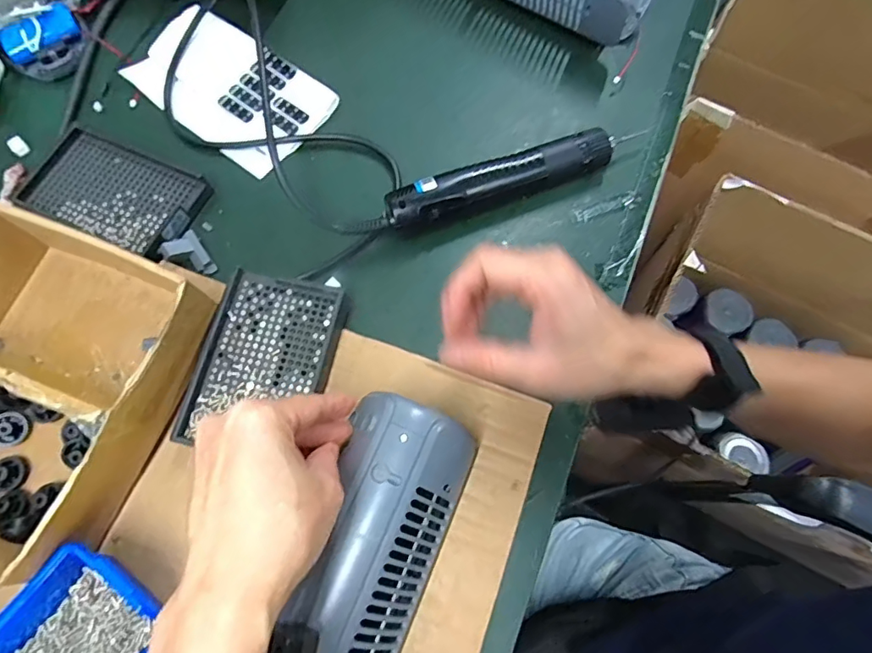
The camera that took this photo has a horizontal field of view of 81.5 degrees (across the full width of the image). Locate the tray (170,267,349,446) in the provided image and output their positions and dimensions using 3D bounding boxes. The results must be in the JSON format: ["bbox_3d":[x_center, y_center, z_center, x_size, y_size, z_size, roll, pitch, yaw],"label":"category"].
[{"bbox_3d":[-0.125,0.022,0.377,0.091,0.017,0.138,14,71,4],"label":"tray"}]

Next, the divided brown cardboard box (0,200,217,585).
[{"bbox_3d":[-0.277,0.040,0.345,0.176,0.073,0.201,20,72,6],"label":"divided brown cardboard box"}]

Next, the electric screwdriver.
[{"bbox_3d":[0.066,-0.122,0.427,0.219,0.038,0.038,-19,72,-7],"label":"electric screwdriver"}]

